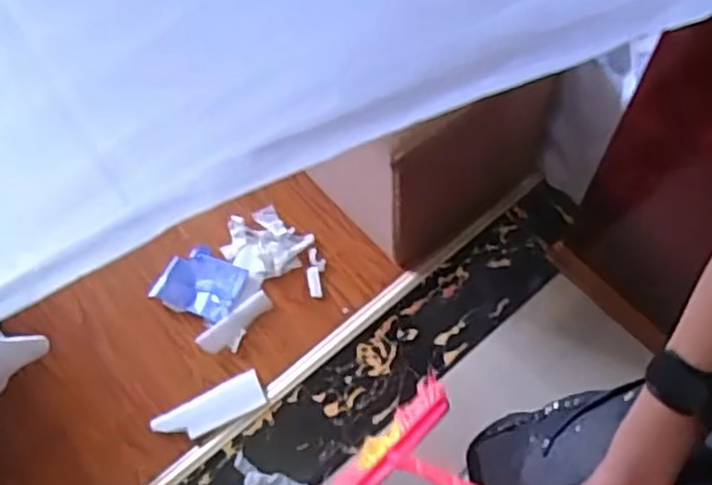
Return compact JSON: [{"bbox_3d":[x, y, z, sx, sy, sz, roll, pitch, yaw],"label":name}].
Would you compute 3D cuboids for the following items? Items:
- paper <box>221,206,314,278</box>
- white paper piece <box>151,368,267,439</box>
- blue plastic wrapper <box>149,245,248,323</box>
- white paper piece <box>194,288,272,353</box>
[{"bbox_3d":[-0.219,-0.001,1.667,0.191,0.034,0.157,33,70,17],"label":"paper"},{"bbox_3d":[-0.309,0.352,1.497,0.235,0.007,0.086,-25,65,-9],"label":"white paper piece"},{"bbox_3d":[-0.353,0.092,1.627,0.177,0.041,0.154,22,67,13],"label":"blue plastic wrapper"},{"bbox_3d":[-0.261,0.185,1.582,0.182,0.038,0.078,-38,68,-15],"label":"white paper piece"}]

